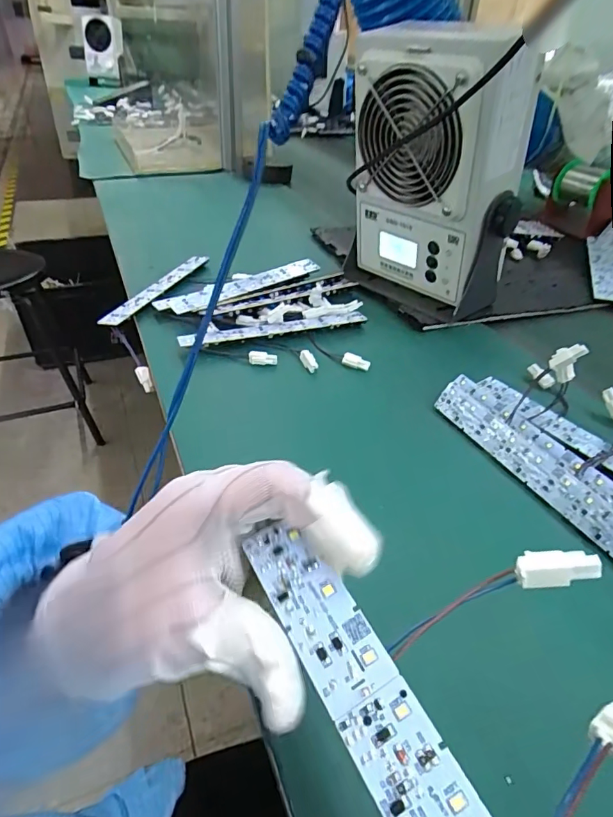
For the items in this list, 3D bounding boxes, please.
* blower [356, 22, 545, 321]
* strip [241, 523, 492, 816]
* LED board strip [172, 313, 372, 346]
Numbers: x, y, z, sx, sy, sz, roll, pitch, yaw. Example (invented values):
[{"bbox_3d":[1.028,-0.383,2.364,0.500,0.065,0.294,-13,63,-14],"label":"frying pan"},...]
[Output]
[{"bbox_3d":[0.132,-0.232,0.509,0.122,0.244,0.165,-16,42,-23],"label":"blower"},{"bbox_3d":[0.034,0.107,0.127,0.024,0.004,0.185,-31,54,-10],"label":"strip"},{"bbox_3d":[-0.032,-0.082,0.500,0.195,0.008,0.021,-12,40,-18],"label":"LED board strip"}]

